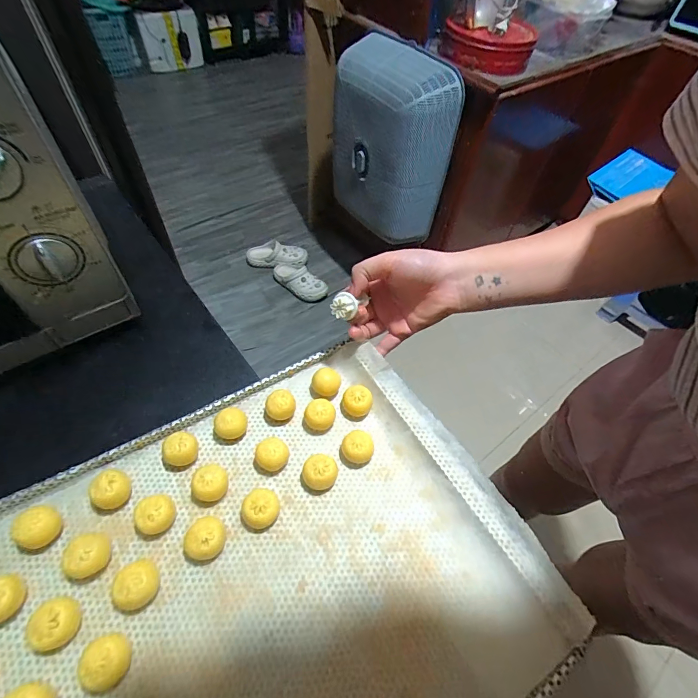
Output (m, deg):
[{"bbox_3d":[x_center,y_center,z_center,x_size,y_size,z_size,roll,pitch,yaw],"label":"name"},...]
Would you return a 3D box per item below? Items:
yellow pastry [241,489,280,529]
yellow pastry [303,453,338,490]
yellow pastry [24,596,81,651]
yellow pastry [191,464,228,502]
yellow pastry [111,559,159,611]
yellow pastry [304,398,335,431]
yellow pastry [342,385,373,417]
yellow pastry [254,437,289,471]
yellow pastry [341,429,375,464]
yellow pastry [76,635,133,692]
[{"bbox_3d":[-0.068,0.127,0.300,0.027,0.023,0.026,3,53,-5],"label":"yellow pastry"},{"bbox_3d":[-0.024,0.104,0.320,0.028,0.024,0.024,0,53,-8],"label":"yellow pastry"},{"bbox_3d":[-0.191,0.180,0.250,0.026,0.022,0.025,-11,55,-15],"label":"yellow pastry"},{"bbox_3d":[-0.111,0.110,0.308,0.023,0.026,0.027,40,58,21],"label":"yellow pastry"},{"bbox_3d":[-0.145,0.164,0.265,0.027,0.025,0.028,3,53,-5],"label":"yellow pastry"},{"bbox_3d":[-0.027,0.061,0.351,0.026,0.024,0.023,-9,55,-14],"label":"yellow pastry"},{"bbox_3d":[0.008,0.051,0.362,0.027,0.023,0.024,3,53,-5],"label":"yellow pastry"},{"bbox_3d":[-0.065,0.092,0.326,0.027,0.023,0.024,-8,55,-13],"label":"yellow pastry"},{"bbox_3d":[0.007,0.088,0.335,0.026,0.025,0.024,3,53,-5],"label":"yellow pastry"},{"bbox_3d":[-0.152,0.196,0.240,0.023,0.026,0.025,3,53,-5],"label":"yellow pastry"}]

